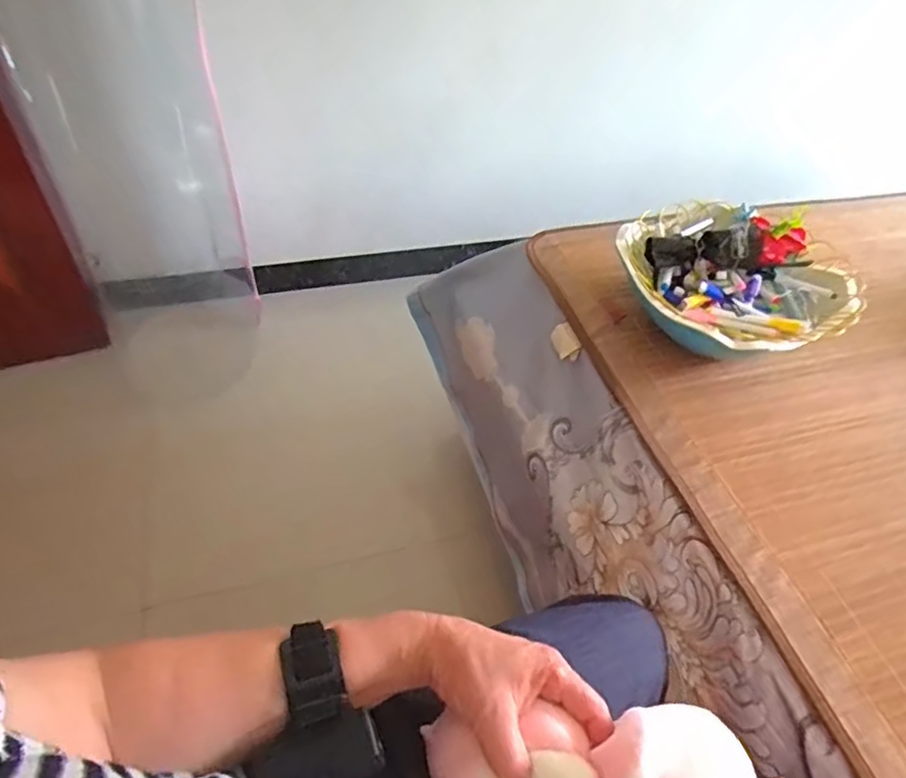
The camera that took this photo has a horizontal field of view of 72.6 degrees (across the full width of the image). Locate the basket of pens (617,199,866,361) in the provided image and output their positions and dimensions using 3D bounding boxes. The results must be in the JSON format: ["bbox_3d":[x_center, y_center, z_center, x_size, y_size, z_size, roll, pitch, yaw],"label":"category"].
[{"bbox_3d":[0.357,-0.135,0.808,0.236,0.137,0.273,-30,57,-28],"label":"basket of pens"}]

